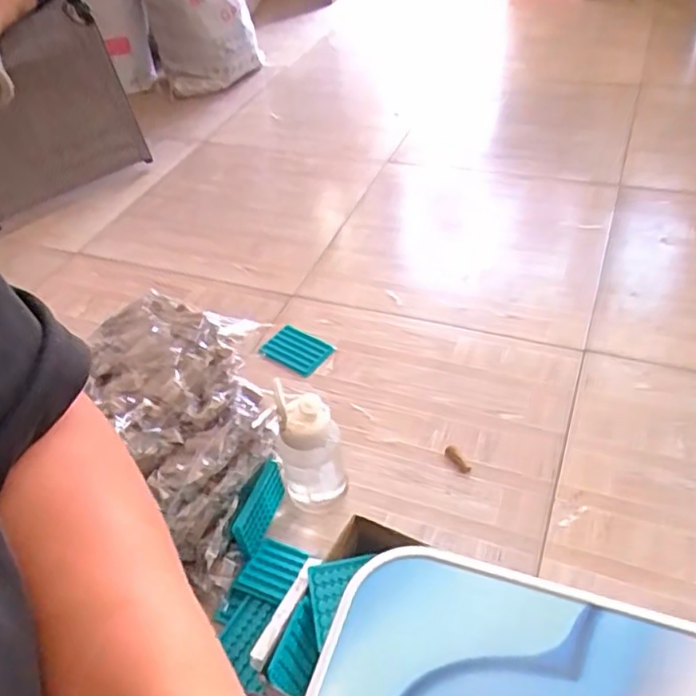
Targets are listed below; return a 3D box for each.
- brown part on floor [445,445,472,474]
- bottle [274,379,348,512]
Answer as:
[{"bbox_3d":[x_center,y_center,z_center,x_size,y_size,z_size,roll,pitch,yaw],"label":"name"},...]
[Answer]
[{"bbox_3d":[0.173,0.178,1.006,0.021,0.012,0.052,-21,46,-16],"label":"brown part on floor"},{"bbox_3d":[-0.056,0.142,0.902,0.090,0.209,0.078,6,45,12],"label":"bottle"}]

